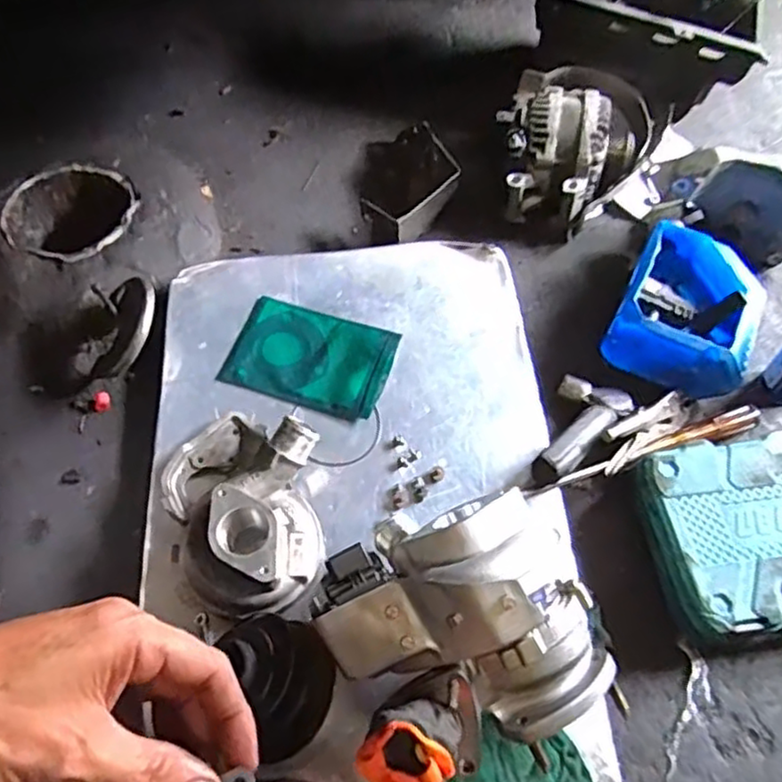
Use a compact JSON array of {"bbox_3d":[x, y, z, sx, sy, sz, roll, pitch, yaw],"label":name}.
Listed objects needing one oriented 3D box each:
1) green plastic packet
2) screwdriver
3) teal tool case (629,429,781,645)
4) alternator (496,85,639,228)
[{"bbox_3d":[-0.092,-0.042,0.832,0.188,0.011,0.123,14,66,6],"label":"green plastic packet"},{"bbox_3d":[0.283,0.065,0.785,0.297,0.029,0.024,-16,61,-12],"label":"screwdriver"},{"bbox_3d":[0.398,0.149,0.737,0.276,0.075,0.201,-7,59,-7],"label":"teal tool case"},{"bbox_3d":[0.236,-0.328,0.967,0.180,0.121,0.159,8,59,6],"label":"alternator"}]

